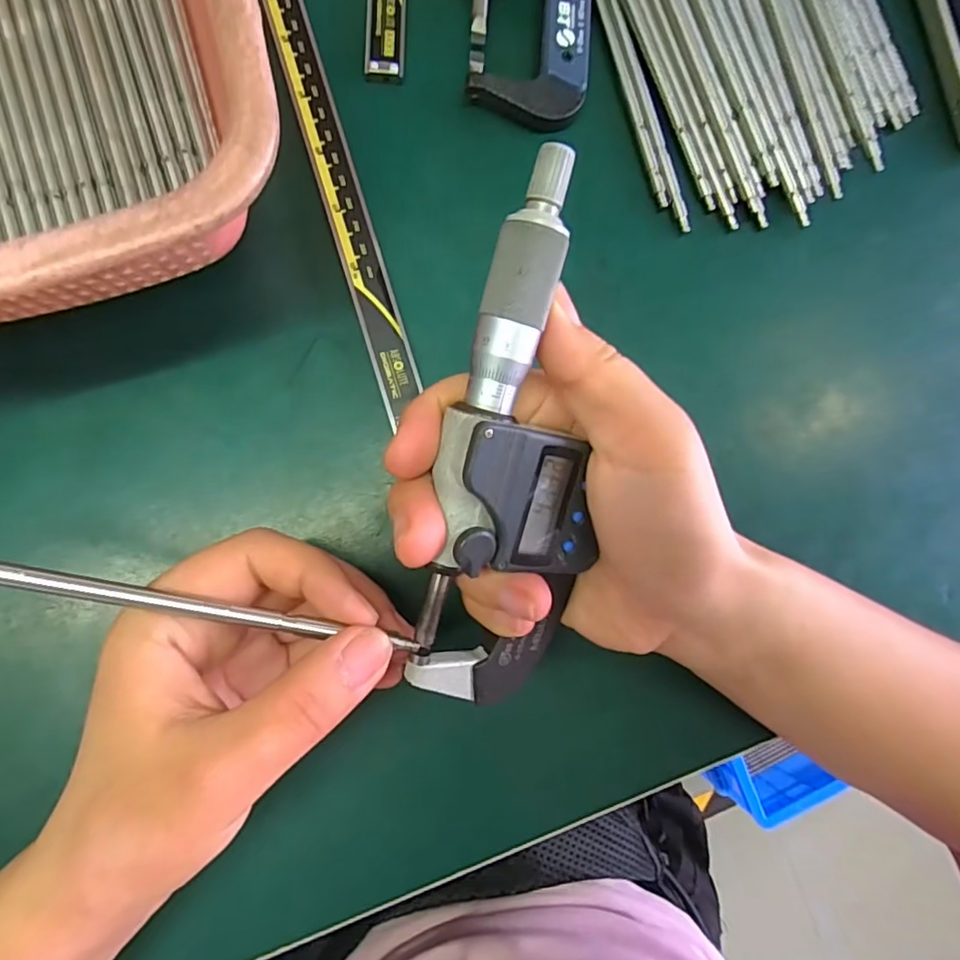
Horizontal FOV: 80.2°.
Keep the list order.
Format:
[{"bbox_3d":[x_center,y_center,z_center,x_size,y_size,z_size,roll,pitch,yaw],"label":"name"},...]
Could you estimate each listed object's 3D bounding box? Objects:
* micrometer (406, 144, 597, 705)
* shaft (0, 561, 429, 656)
[{"bbox_3d":[0.010,-0.004,0.161,0.047,0.025,0.156,2,107,-8],"label":"micrometer"},{"bbox_3d":[-0.095,0.031,0.154,0.164,0.006,0.006,14,85,-13],"label":"shaft"}]

